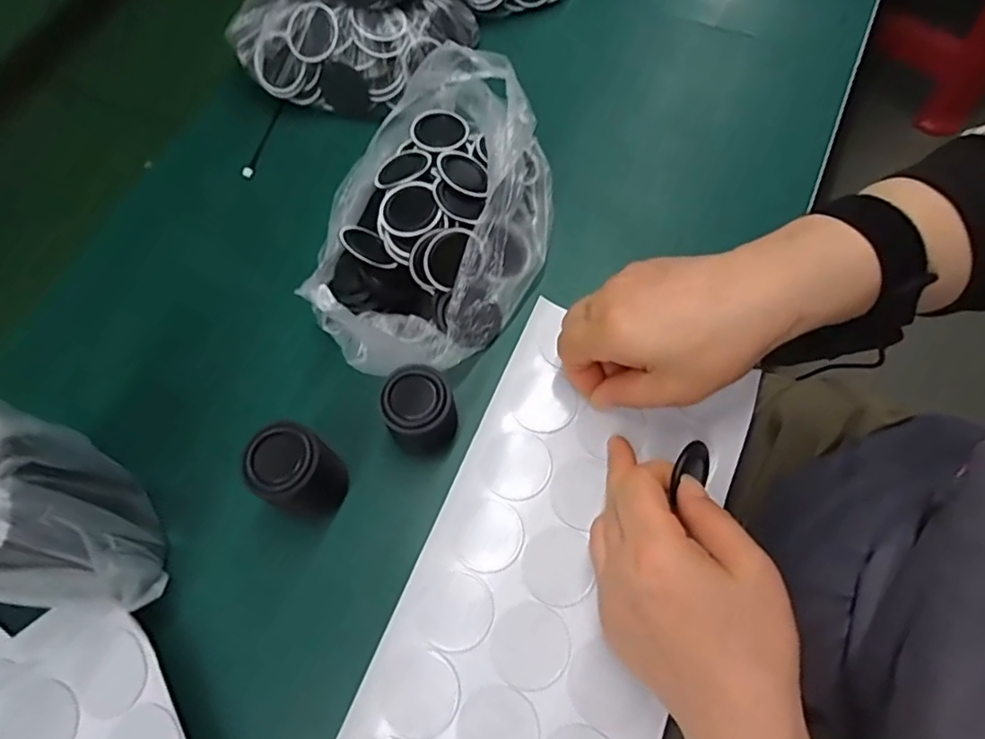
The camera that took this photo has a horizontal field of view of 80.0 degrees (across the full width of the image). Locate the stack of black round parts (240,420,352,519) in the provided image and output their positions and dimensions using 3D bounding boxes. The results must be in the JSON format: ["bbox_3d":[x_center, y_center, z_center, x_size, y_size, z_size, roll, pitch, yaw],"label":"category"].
[{"bbox_3d":[-0.103,0.054,0.310,0.036,0.053,0.035,27,71,13],"label":"stack of black round parts"}]

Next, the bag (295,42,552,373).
[{"bbox_3d":[-0.039,-0.094,0.359,0.137,0.068,0.197,23,70,11],"label":"bag"}]

